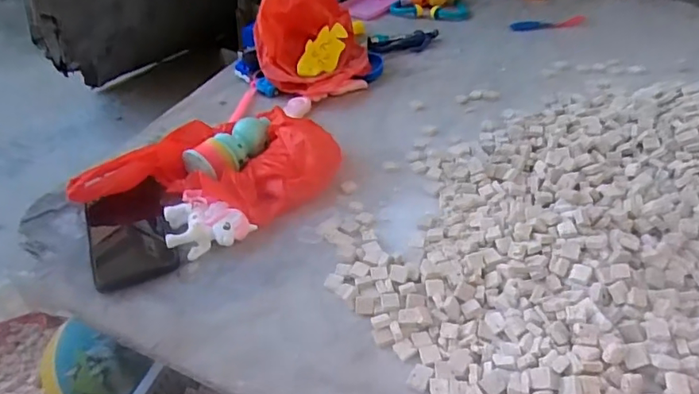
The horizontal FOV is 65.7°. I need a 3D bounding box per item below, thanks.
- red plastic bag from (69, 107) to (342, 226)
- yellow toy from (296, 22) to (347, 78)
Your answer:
[{"bbox_3d":[-0.150,-0.031,0.608,0.270,0.062,0.143,1,40,8],"label":"red plastic bag"},{"bbox_3d":[-0.038,-0.215,0.797,0.006,0.055,0.095,13,77,62],"label":"yellow toy"}]

